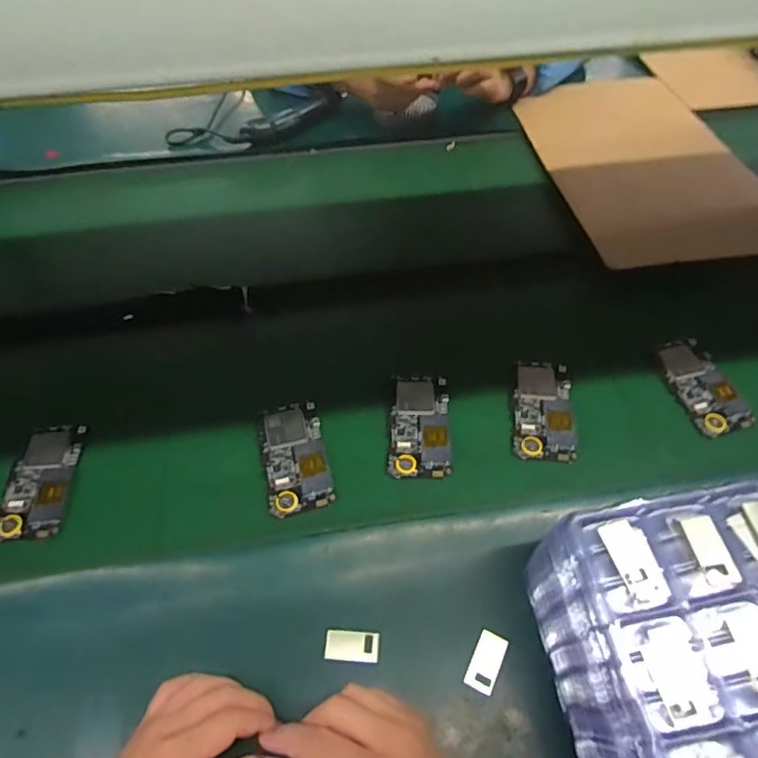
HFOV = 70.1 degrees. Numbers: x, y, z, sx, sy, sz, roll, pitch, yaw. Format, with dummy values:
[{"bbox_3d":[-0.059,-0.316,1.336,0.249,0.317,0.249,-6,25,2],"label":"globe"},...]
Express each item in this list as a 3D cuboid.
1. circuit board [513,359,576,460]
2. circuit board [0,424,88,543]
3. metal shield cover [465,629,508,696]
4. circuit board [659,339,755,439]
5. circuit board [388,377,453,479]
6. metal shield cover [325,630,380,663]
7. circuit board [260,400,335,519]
[{"bbox_3d":[0.180,0.032,0.587,0.063,0.008,0.119,6,57,6],"label":"circuit board"},{"bbox_3d":[-0.342,0.102,0.547,0.059,0.009,0.119,0,56,-6],"label":"circuit board"},{"bbox_3d":[0.090,0.235,0.448,0.024,0.004,0.045,23,60,16],"label":"metal shield cover"},{"bbox_3d":[0.358,0.007,0.601,0.069,0.007,0.118,-13,57,-7],"label":"circuit board"},{"bbox_3d":[0.044,0.048,0.578,0.062,0.004,0.119,2,57,3],"label":"circuit board"},{"bbox_3d":[-0.023,0.226,0.457,0.044,0.004,0.023,3,57,4],"label":"metal shield cover"},{"bbox_3d":[-0.086,0.079,0.560,0.063,0.007,0.122,-12,57,-6],"label":"circuit board"}]

